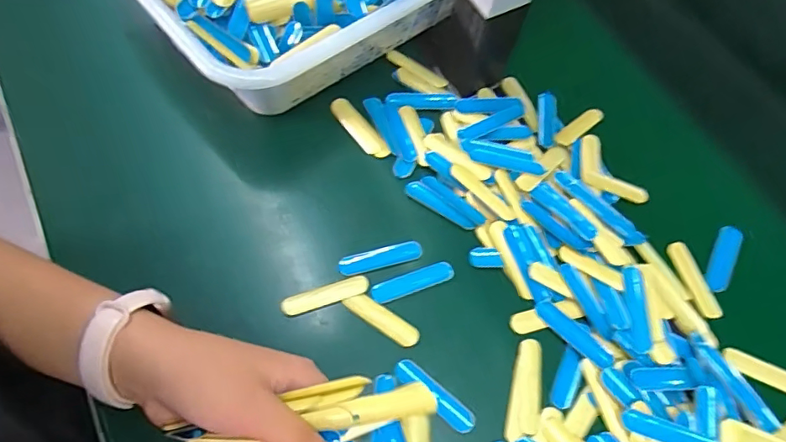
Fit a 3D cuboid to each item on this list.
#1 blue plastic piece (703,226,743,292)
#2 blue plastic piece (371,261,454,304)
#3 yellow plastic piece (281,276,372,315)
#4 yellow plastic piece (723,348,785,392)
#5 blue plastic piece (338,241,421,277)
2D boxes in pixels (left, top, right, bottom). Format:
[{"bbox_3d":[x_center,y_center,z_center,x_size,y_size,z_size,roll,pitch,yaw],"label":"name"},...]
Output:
[{"bbox_3d":[0.269,0.030,0.413,0.016,0.006,0.063,30,66,12],"label":"blue plastic piece"},{"bbox_3d":[0.015,0.045,0.378,0.063,0.004,0.015,-17,66,-11],"label":"blue plastic piece"},{"bbox_3d":[-0.050,0.055,0.371,0.064,0.004,0.014,-15,65,-10],"label":"yellow plastic piece"},{"bbox_3d":[0.278,0.112,0.376,0.064,0.006,0.016,23,65,8],"label":"yellow plastic piece"},{"bbox_3d":[-0.009,0.028,0.383,0.063,0.006,0.015,-12,65,-9],"label":"blue plastic piece"}]

